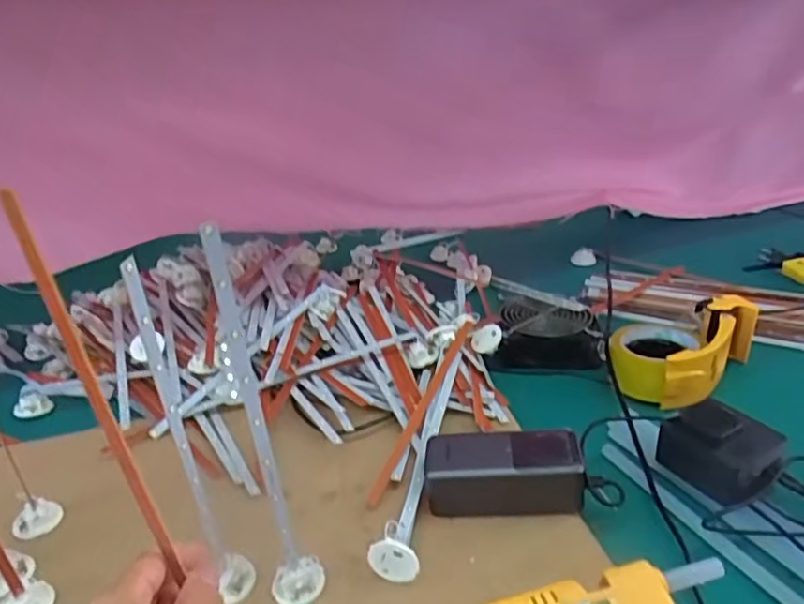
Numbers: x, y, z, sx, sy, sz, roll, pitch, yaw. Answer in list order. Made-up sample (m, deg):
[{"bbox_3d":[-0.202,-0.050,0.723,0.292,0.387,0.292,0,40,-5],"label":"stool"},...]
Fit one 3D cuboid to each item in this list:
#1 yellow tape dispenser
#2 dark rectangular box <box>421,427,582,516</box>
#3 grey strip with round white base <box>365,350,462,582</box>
[{"bbox_3d":[0.308,0.051,0.700,0.116,0.076,0.166,21,33,39],"label":"yellow tape dispenser"},{"bbox_3d":[0.087,0.145,0.530,0.130,0.050,0.055,-5,35,9],"label":"dark rectangular box"},{"bbox_3d":[0.020,0.127,0.583,0.037,0.033,0.287,3,25,10],"label":"grey strip with round white base"}]

